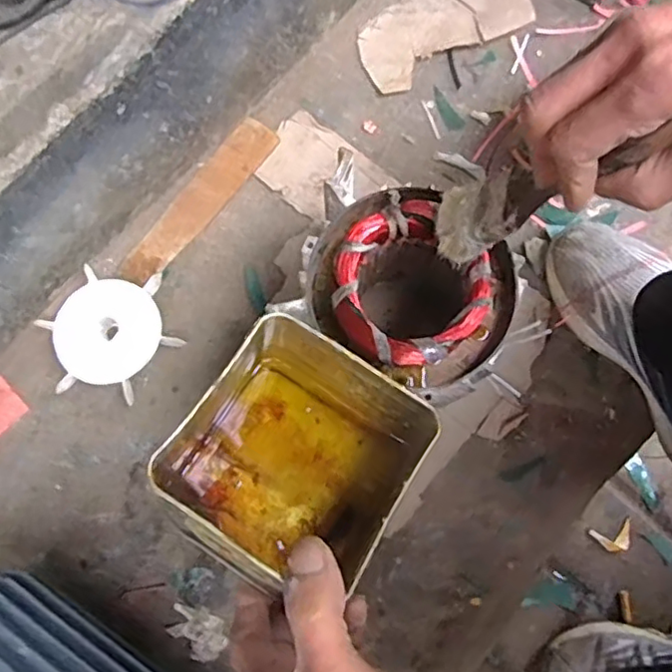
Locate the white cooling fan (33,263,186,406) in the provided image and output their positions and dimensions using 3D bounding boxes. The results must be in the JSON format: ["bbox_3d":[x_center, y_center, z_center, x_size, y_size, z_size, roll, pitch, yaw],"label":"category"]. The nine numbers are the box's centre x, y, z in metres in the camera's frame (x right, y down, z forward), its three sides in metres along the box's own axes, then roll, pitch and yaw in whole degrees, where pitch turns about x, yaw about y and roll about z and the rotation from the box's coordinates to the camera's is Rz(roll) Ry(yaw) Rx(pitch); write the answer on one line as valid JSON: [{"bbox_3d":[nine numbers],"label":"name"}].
[{"bbox_3d":[-0.214,-0.003,0.578,0.115,0.022,0.129,35,80,9],"label":"white cooling fan"}]

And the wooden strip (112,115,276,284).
[{"bbox_3d":[-0.140,-0.138,0.623,0.046,0.004,0.210,37,80,9],"label":"wooden strip"}]

